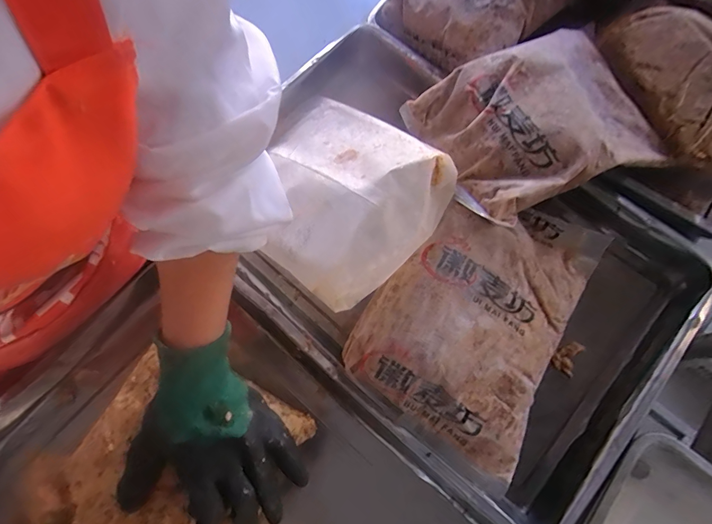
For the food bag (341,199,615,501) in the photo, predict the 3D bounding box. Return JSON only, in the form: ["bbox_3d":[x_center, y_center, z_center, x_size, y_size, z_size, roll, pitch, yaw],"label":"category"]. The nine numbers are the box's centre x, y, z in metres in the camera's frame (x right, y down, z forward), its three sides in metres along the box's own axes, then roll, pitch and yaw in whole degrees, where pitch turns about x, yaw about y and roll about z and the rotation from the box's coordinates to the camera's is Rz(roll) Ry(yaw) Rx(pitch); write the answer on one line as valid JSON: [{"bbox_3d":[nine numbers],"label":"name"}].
[{"bbox_3d":[0.133,0.047,0.439,0.198,0.054,0.297,29,74,8],"label":"food bag"}]

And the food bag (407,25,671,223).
[{"bbox_3d":[0.215,-0.166,0.467,0.278,0.068,0.193,-24,74,-8],"label":"food bag"}]

